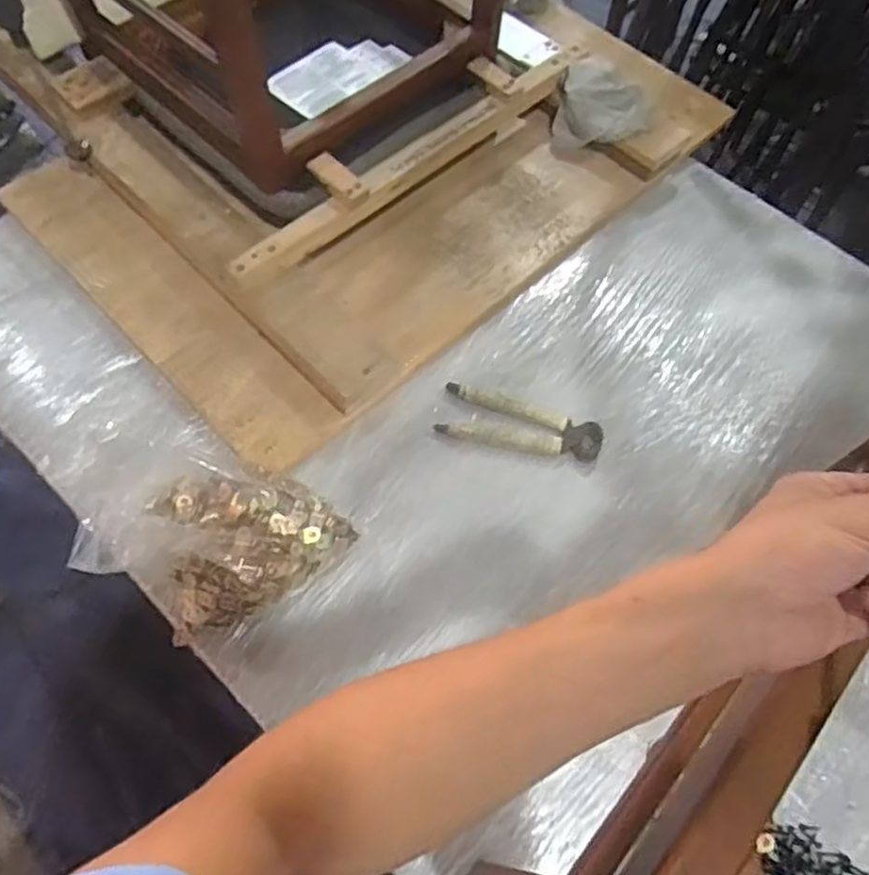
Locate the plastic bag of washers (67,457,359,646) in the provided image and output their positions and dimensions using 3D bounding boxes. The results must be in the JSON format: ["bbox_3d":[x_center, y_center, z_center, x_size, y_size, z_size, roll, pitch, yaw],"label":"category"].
[{"bbox_3d":[-0.248,0.101,0.768,0.257,0.078,0.198,31,65,13],"label":"plastic bag of washers"}]

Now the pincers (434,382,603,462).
[{"bbox_3d":[0.105,-0.013,0.870,0.194,0.019,0.067,15,63,5],"label":"pincers"}]

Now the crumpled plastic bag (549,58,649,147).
[{"bbox_3d":[0.254,-0.492,1.072,0.137,0.085,0.102,9,62,2],"label":"crumpled plastic bag"}]

